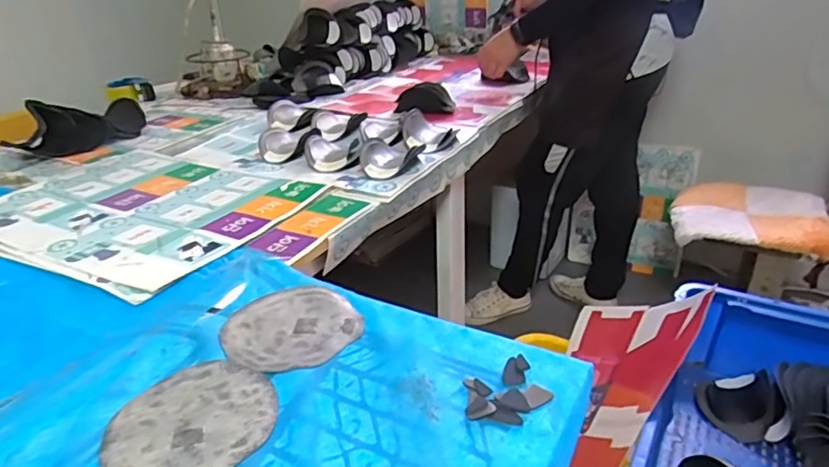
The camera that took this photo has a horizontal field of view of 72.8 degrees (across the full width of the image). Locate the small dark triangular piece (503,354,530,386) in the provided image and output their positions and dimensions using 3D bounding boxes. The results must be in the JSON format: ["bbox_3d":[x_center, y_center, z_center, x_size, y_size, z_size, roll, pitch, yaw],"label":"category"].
[{"bbox_3d":[0.098,0.132,0.543,0.021,0.006,0.037,6,29,21],"label":"small dark triangular piece"}]

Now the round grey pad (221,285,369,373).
[{"bbox_3d":[-0.138,0.102,0.630,0.144,0.004,0.147,-4,27,2],"label":"round grey pad"}]

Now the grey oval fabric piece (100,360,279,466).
[{"bbox_3d":[-0.202,0.170,0.512,0.145,0.004,0.143,11,31,28],"label":"grey oval fabric piece"}]

